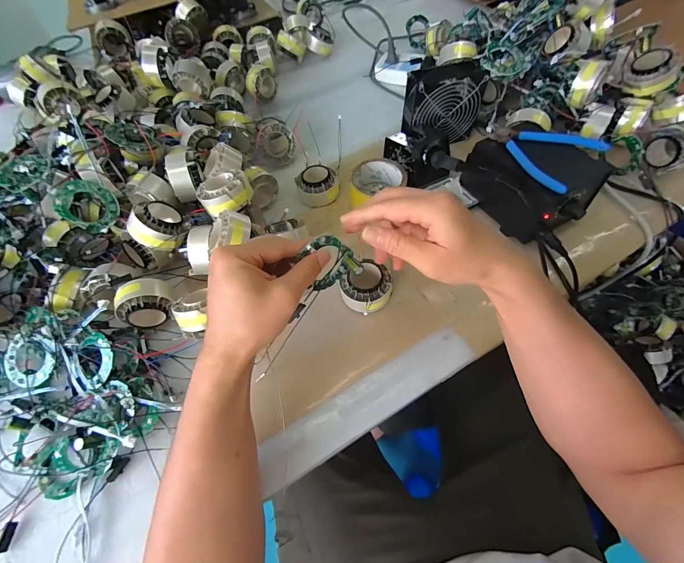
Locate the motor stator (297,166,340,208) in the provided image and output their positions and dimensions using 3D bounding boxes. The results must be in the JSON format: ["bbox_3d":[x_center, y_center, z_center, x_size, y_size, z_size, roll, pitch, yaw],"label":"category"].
[{"bbox_3d":[-0.037,-0.152,0.509,0.066,0.034,0.057,-9,58,-1],"label":"motor stator"}]

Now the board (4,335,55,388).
[{"bbox_3d":[-0.366,0.091,0.372,0.060,0.010,0.055,43,84,3],"label":"board"}]

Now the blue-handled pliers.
[{"bbox_3d":[0.264,-0.174,0.422,0.106,0.021,0.124,-36,62,-16],"label":"blue-handled pliers"}]

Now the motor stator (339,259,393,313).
[{"bbox_3d":[0.030,0.007,0.406,0.065,0.040,0.056,-41,64,-18],"label":"motor stator"}]

